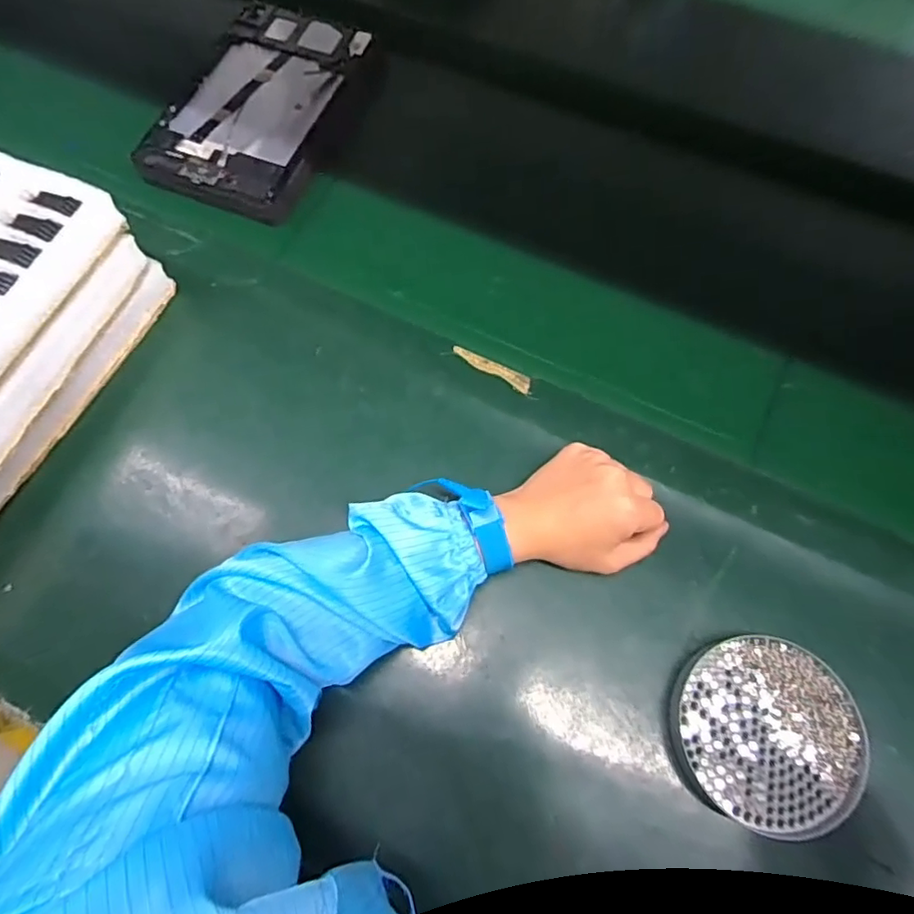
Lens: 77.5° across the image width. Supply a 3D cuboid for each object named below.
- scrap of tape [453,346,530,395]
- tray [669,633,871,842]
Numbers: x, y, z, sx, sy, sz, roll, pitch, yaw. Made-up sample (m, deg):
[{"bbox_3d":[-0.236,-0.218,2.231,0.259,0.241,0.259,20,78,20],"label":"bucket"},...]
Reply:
[{"bbox_3d":[0.029,-0.074,0.471,0.071,0.004,0.015,30,64,11],"label":"scrap of tape"},{"bbox_3d":[0.197,0.177,0.368,0.113,0.030,0.110,0,70,1],"label":"tray"}]

